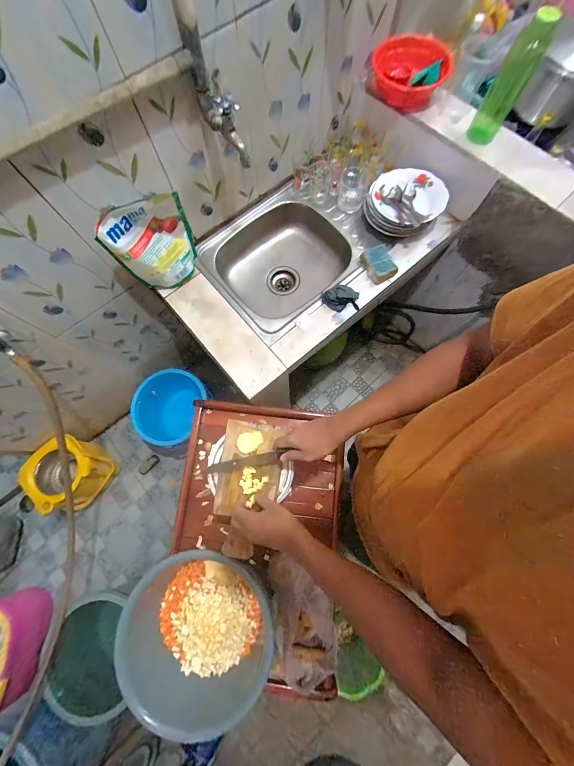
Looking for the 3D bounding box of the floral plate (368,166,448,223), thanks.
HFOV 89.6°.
[{"bbox_3d":[0.358,-0.552,0.855,0.210,0.035,0.190,41,79,10],"label":"floral plate"}]

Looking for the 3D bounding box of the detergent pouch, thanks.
[{"bbox_3d":[-0.338,-0.356,0.736,0.198,0.237,0.084,-41,78,-9],"label":"detergent pouch"}]

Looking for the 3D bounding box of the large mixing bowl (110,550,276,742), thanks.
[{"bbox_3d":[-0.171,0.512,0.614,0.276,0.158,0.279,0,75,1],"label":"large mixing bowl"}]

